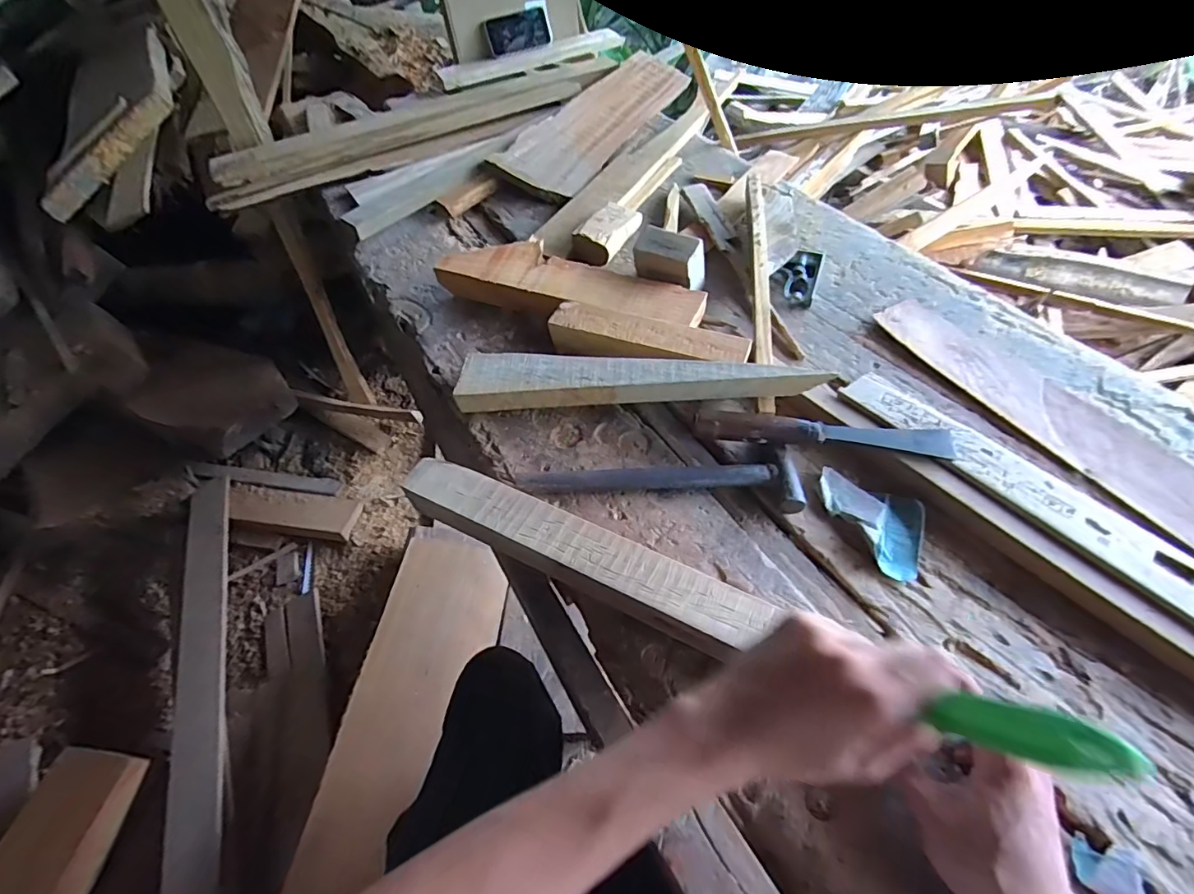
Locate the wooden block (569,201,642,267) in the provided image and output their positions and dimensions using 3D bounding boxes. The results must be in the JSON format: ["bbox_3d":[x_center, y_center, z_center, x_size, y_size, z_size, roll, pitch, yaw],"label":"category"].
[{"bbox_3d":[0.016,-0.310,0.741,0.060,0.031,0.125,25,60,20],"label":"wooden block"}]

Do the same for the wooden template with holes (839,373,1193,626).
[{"bbox_3d":[0.378,0.034,0.459,0.057,0.011,0.340,-34,57,-18],"label":"wooden template with holes"}]

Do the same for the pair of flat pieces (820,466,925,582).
[{"bbox_3d":[0.247,0.068,0.472,0.097,0.013,0.081,25,60,20],"label":"pair of flat pieces"}]

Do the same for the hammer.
[{"bbox_3d":[0.059,0.037,0.504,0.266,0.026,0.064,-3,55,2],"label":"hammer"}]

